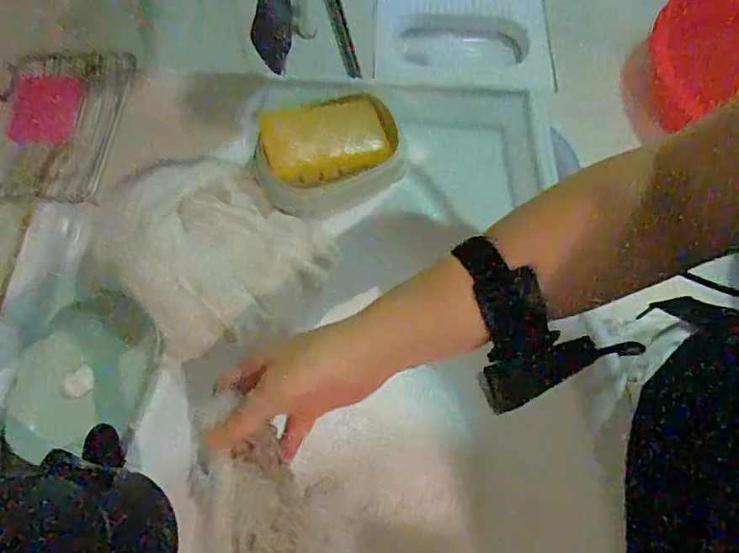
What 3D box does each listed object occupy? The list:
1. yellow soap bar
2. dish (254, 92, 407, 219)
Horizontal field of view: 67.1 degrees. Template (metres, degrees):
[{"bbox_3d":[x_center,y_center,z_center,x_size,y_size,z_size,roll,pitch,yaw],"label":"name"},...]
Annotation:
[{"bbox_3d":[-0.036,-0.117,0.490,0.113,0.026,0.067,-14,91,-10],"label":"yellow soap bar"},{"bbox_3d":[-0.035,-0.106,0.489,0.126,0.025,0.095,-18,92,-10],"label":"dish"}]

